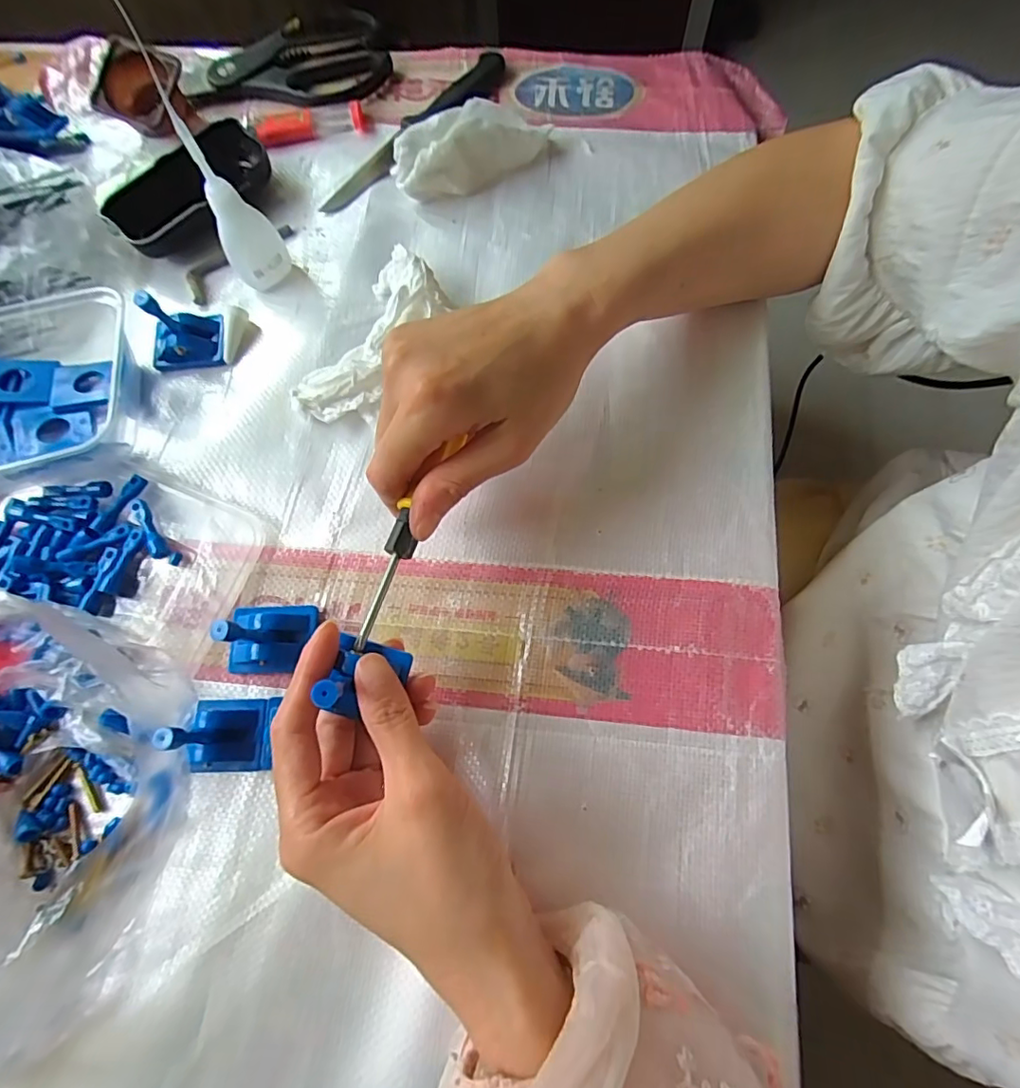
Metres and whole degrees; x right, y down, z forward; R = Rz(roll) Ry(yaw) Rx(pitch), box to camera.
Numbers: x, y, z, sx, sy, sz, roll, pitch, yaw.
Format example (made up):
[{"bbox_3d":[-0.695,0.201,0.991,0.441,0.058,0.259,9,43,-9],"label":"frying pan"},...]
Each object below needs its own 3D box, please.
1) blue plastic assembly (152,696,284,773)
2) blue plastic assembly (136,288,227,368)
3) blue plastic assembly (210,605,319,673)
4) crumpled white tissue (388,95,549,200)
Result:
[{"bbox_3d":[-0.137,0.089,0.258,0.036,0.043,0.034,-2,72,2],"label":"blue plastic assembly"},{"bbox_3d":[-0.200,-0.130,0.328,0.042,0.042,0.028,-6,72,1],"label":"blue plastic assembly"},{"bbox_3d":[-0.123,0.044,0.271,0.042,0.044,0.034,-1,72,2],"label":"blue plastic assembly"},{"bbox_3d":[-0.025,-0.257,0.357,0.103,0.037,0.034,-26,73,-6],"label":"crumpled white tissue"}]

